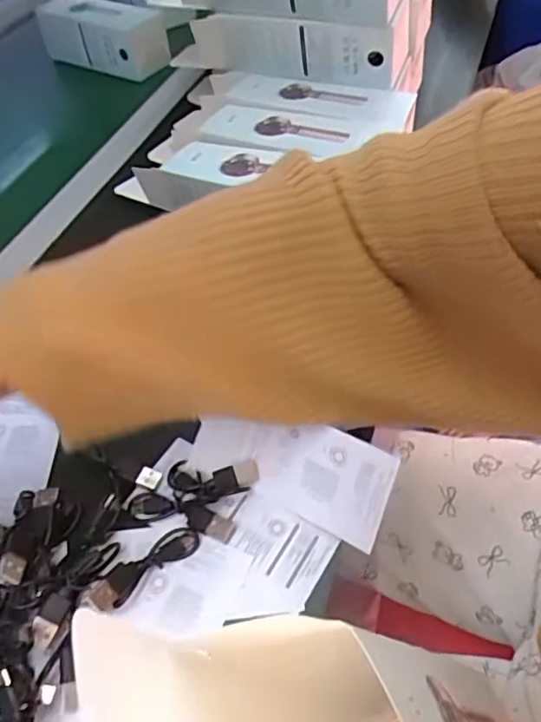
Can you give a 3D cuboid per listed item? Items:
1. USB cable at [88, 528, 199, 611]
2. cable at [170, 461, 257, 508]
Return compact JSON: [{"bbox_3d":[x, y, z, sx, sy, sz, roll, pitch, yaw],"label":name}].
[{"bbox_3d":[-0.066,0.109,0.308,0.060,0.014,0.016,-35,56,-23],"label":"USB cable"},{"bbox_3d":[-0.036,0.071,0.337,0.053,0.011,0.028,3,50,8],"label":"cable"}]

